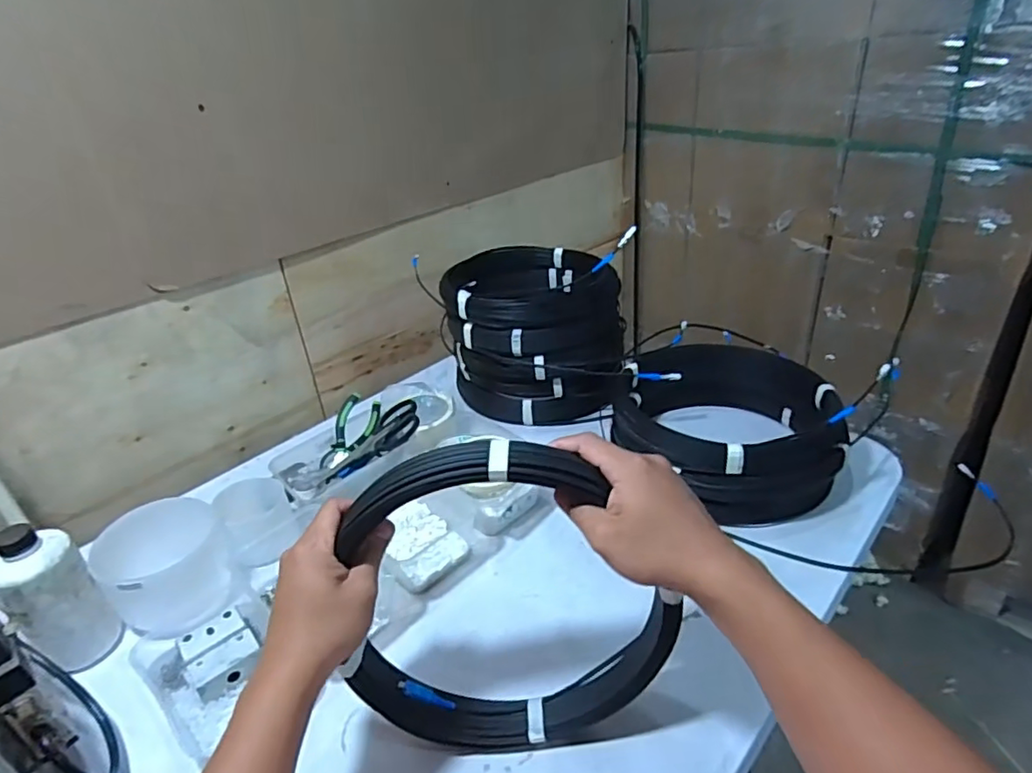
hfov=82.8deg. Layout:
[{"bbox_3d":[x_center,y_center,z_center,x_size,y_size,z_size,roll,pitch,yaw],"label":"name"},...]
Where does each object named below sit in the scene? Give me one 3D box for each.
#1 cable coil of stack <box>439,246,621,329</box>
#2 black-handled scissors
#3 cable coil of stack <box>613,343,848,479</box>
[{"bbox_3d":[0.026,-0.167,0.942,0.265,0.048,0.254,0,30,9],"label":"cable coil of stack"},{"bbox_3d":[-0.198,0.079,0.793,0.170,0.026,0.067,-33,27,12],"label":"black-handled scissors"},{"bbox_3d":[0.274,0.023,0.767,0.273,0.060,0.262,-4,30,2],"label":"cable coil of stack"}]

